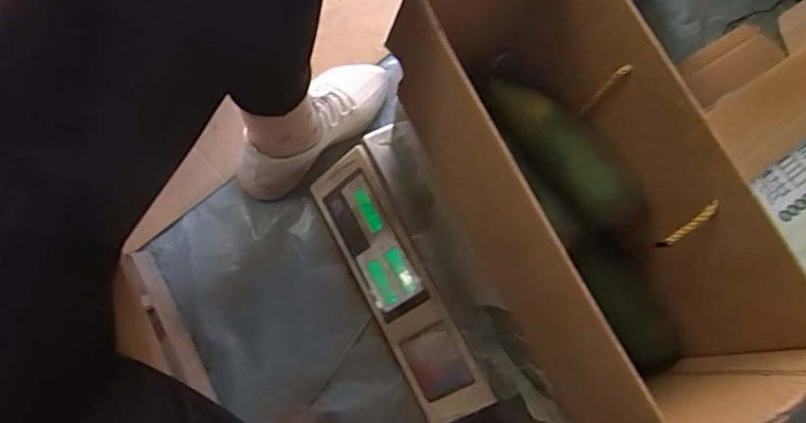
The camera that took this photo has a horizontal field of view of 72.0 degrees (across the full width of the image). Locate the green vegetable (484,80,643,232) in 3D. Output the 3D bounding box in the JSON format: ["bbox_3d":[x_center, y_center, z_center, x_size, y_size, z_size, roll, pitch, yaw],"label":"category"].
[{"bbox_3d":[0.145,-0.060,0.511,0.045,0.052,0.199,-32,60,-12],"label":"green vegetable"}]

